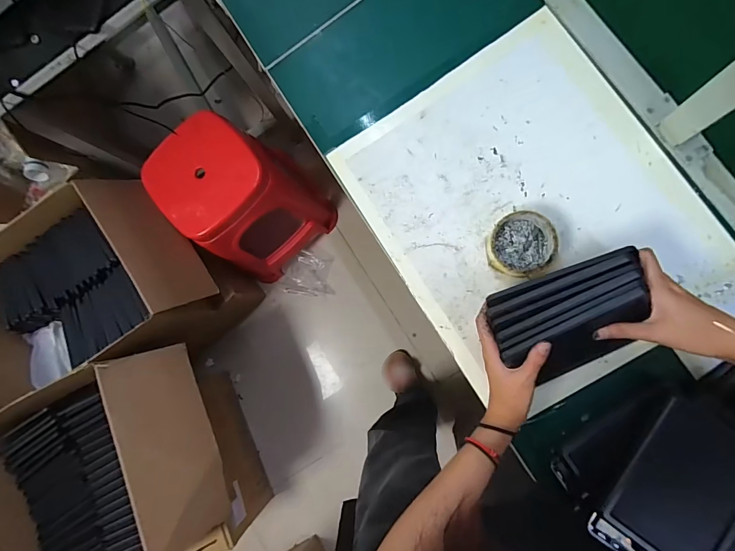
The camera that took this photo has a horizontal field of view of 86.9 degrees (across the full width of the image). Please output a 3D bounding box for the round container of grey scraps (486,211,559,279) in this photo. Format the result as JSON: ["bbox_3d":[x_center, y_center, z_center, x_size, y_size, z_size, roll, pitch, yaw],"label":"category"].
[{"bbox_3d":[0.208,-0.039,0.528,0.081,0.045,0.085,-1,85,8],"label":"round container of grey scraps"}]

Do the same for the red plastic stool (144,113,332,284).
[{"bbox_3d":[-0.345,-0.205,1.166,0.350,0.500,0.293,-44,81,3],"label":"red plastic stool"}]

